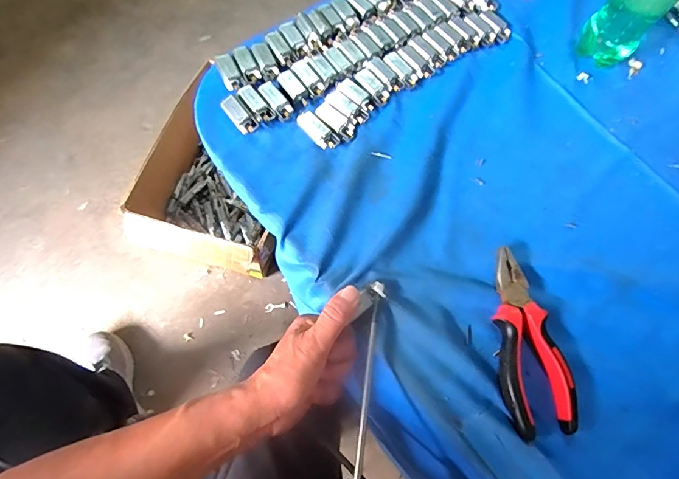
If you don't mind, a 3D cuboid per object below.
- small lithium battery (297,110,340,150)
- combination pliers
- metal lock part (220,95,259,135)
[{"bbox_3d":[-0.023,-0.110,0.431,0.048,0.011,0.020,41,70,11],"label":"small lithium battery"},{"bbox_3d":[0.157,0.085,0.367,0.056,0.018,0.154,-5,69,-8],"label":"combination pliers"},{"bbox_3d":[-0.103,-0.126,0.428,0.018,0.012,0.042,-41,77,-19],"label":"metal lock part"}]

